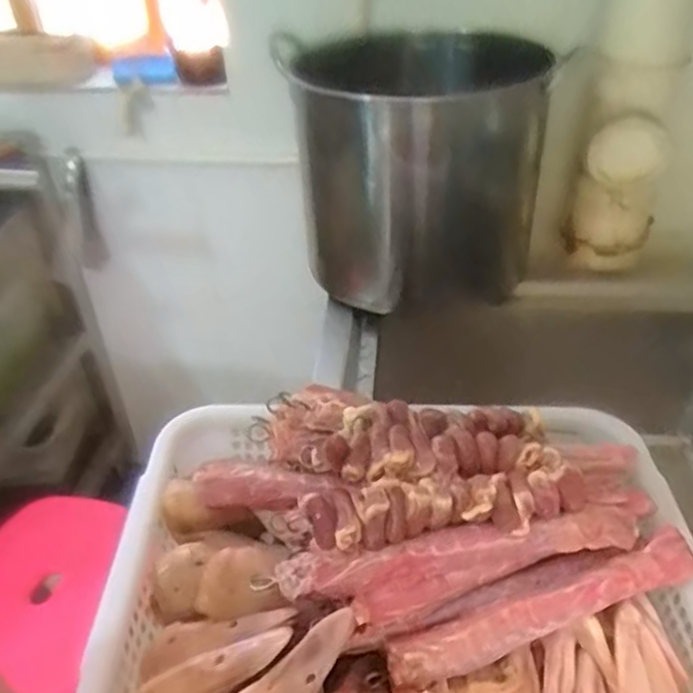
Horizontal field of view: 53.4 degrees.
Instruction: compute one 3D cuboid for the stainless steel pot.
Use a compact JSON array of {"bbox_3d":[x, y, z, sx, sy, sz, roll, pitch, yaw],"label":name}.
[{"bbox_3d":[0.081,-0.236,0.914,0.263,0.308,0.241,-2,39,1],"label":"stainless steel pot"}]

